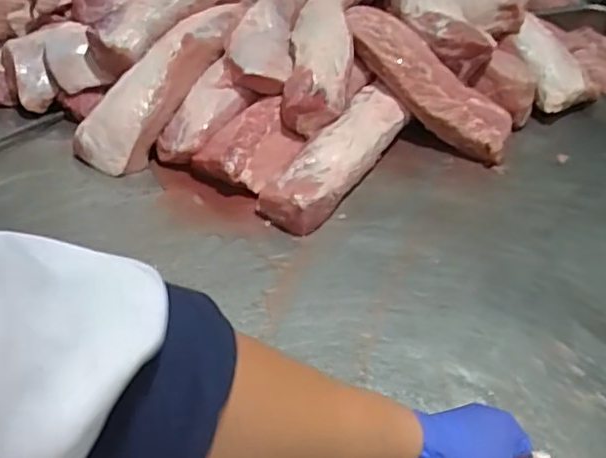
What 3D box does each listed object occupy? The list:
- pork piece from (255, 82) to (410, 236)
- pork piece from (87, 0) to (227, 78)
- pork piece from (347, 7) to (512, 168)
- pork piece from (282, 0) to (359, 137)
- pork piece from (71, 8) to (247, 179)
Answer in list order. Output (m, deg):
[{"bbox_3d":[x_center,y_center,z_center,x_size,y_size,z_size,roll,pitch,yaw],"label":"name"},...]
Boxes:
[{"bbox_3d":[0.057,-0.114,0.941,0.092,0.065,0.347,22,43,21],"label":"pork piece"},{"bbox_3d":[-0.200,-0.383,1.041,0.104,0.066,0.358,32,60,30],"label":"pork piece"},{"bbox_3d":[0.207,-0.246,1.045,0.125,0.061,0.352,-33,75,-36],"label":"pork piece"},{"bbox_3d":[0.032,-0.299,1.016,0.103,0.061,0.343,8,57,5],"label":"pork piece"},{"bbox_3d":[-0.210,-0.241,0.971,0.105,0.067,0.373,23,64,21],"label":"pork piece"}]

